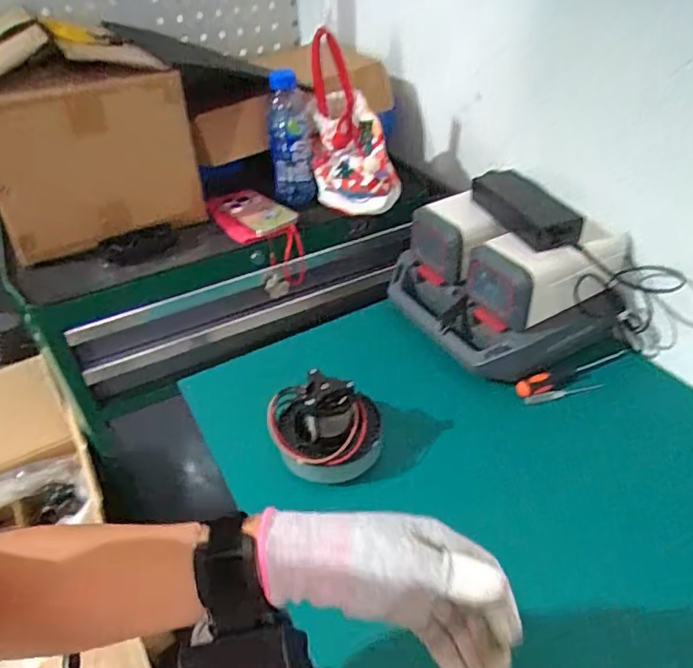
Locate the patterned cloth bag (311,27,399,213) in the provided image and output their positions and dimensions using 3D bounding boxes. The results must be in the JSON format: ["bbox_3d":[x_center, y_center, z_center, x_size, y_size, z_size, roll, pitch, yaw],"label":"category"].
[{"bbox_3d":[-0.006,-0.358,0.914,0.131,0.326,0.121,-15,-3,-14],"label":"patterned cloth bag"}]

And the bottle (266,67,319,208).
[{"bbox_3d":[-0.089,-0.308,0.899,0.070,0.198,0.058,-5,39,-3],"label":"bottle"}]

